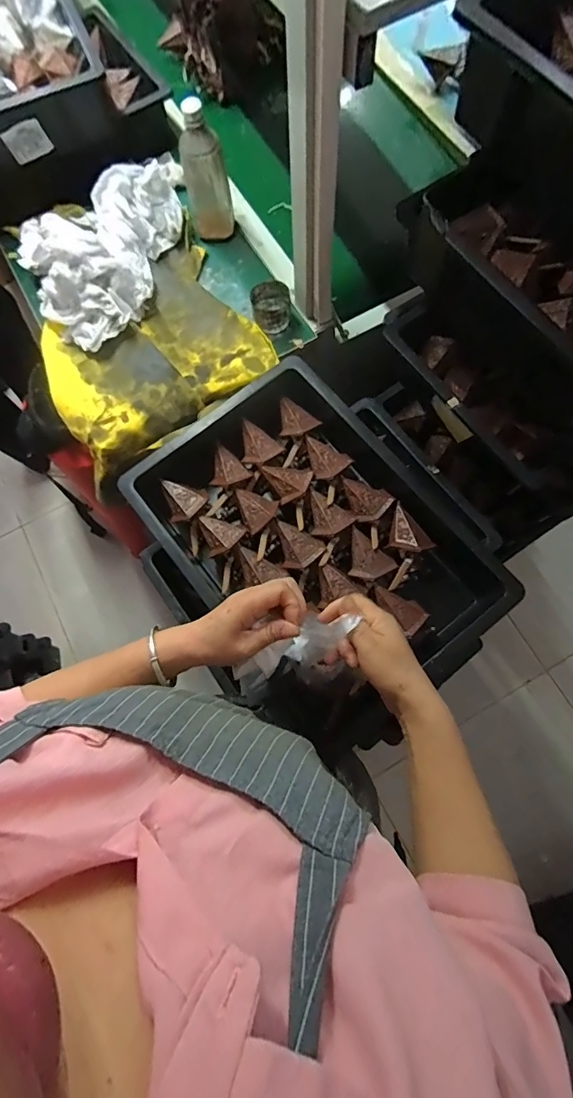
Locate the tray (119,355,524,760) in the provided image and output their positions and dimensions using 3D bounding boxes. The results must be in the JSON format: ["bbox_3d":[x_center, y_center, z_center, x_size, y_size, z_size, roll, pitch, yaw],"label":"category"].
[{"bbox_3d":[0.036,-0.010,0.614,0.339,0.104,0.455,-37,75,-10],"label":"tray"}]

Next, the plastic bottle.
[{"bbox_3d":[-0.136,-0.632,0.739,0.074,0.190,0.072,-10,73,-2],"label":"plastic bottle"}]

